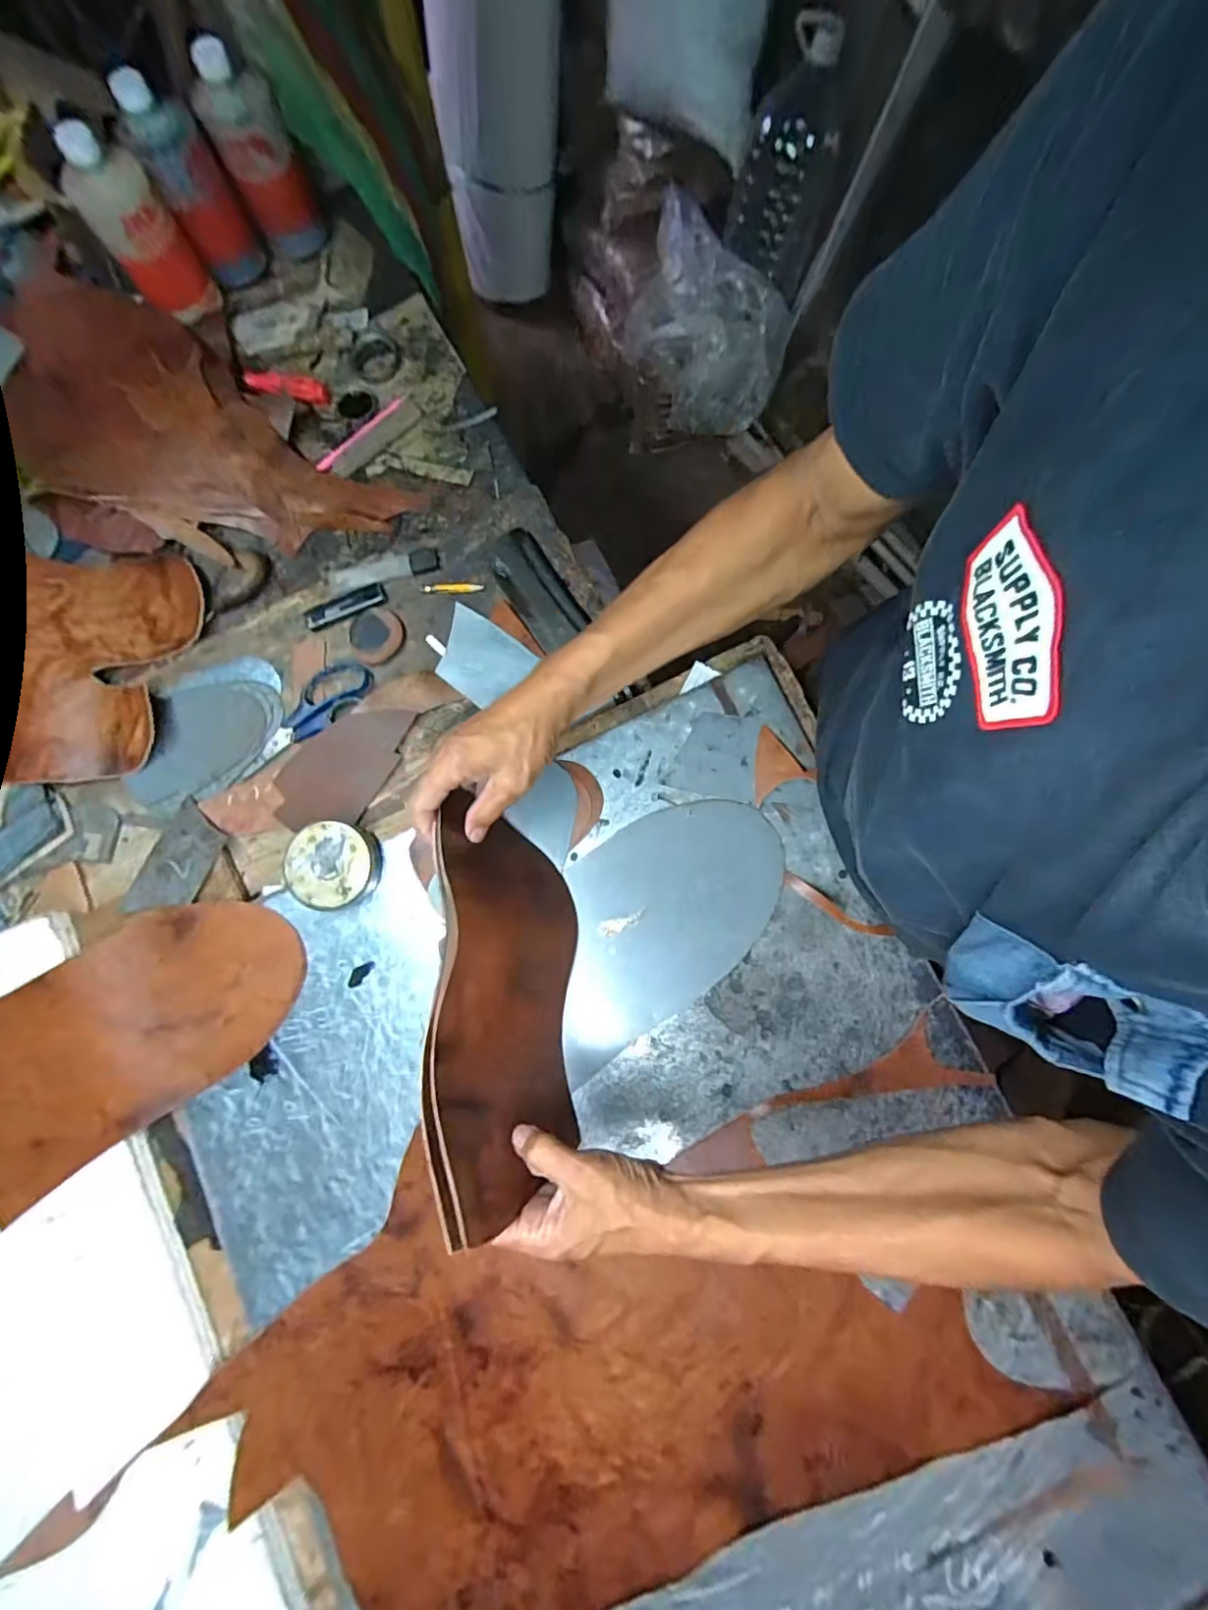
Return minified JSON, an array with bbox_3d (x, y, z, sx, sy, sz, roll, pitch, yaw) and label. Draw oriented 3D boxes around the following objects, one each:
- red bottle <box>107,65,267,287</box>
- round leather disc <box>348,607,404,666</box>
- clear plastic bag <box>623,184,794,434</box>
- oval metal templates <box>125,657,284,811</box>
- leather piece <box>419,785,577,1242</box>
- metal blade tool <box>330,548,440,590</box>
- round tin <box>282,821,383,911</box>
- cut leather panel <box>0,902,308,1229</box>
[{"bbox_3d":[-0.422,-0.639,0.592,0.068,0.164,0.060,-32,82,-6],"label":"red bottle"},{"bbox_3d":[-0.226,-0.168,0.557,0.053,0.012,0.054,0,80,-1],"label":"round leather disc"},{"bbox_3d":[0.239,-1.115,1.320,0.375,0.220,0.357,25,80,3],"label":"clear plastic bag"},{"bbox_3d":[-0.394,-0.075,0.554,0.164,0.009,0.115,-26,81,-6],"label":"oval metal templates"},{"bbox_3d":[-0.067,0.137,0.424,0.037,0.168,0.268,-17,64,24],"label":"leather piece"},{"bbox_3d":[-0.223,-0.240,0.572,0.109,0.005,0.028,-13,83,2],"label":"metal blade tool"},{"bbox_3d":[-0.238,0.054,0.498,0.076,0.031,0.073,0,80,-1],"label":"round tin"},{"bbox_3d":[-0.410,0.191,0.482,0.300,0.011,0.155,-34,83,-11],"label":"cut leather panel"}]

